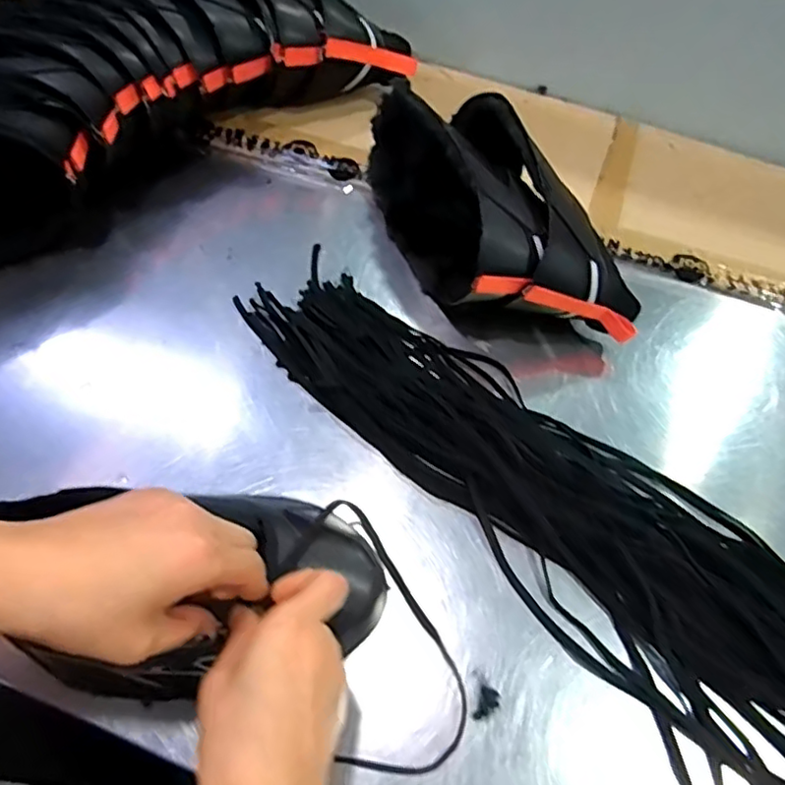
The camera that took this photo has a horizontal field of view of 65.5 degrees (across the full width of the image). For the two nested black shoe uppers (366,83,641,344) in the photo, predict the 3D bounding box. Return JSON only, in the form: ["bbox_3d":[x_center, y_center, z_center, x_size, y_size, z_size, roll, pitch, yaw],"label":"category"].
[{"bbox_3d":[0.074,-0.153,0.503,0.119,0.111,0.287,-25,64,-16],"label":"two nested black shoe uppers"}]

